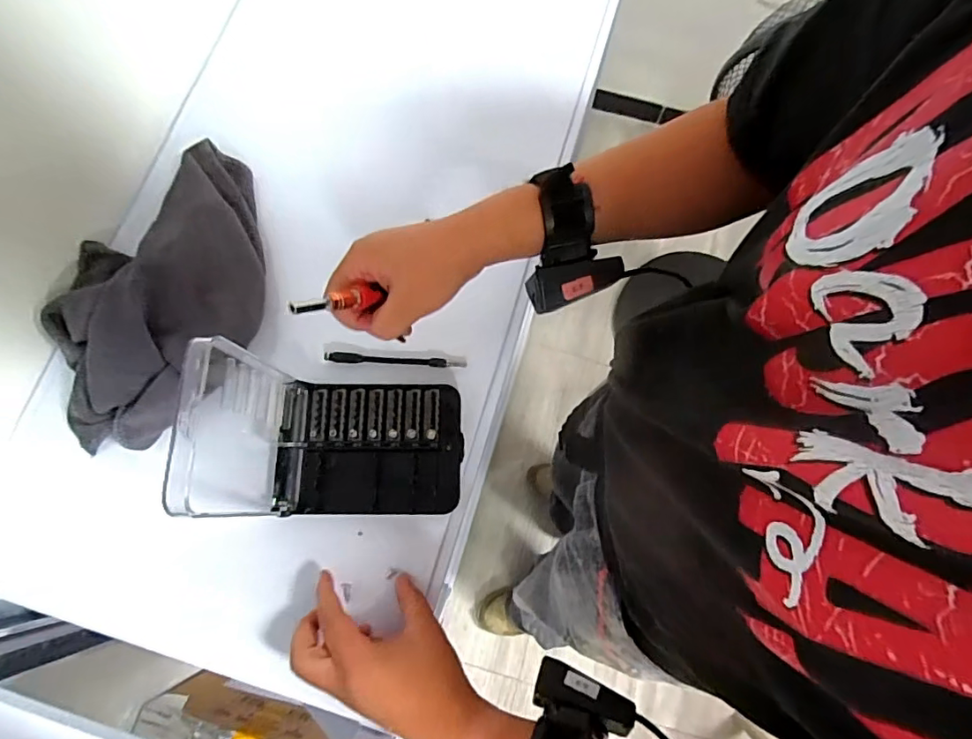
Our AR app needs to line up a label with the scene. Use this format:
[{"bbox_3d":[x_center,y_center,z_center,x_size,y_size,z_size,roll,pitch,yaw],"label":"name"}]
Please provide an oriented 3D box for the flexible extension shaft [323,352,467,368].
[{"bbox_3d":[-0.082,-0.009,0.485,0.125,0.008,0.010,2,75,0],"label":"flexible extension shaft"}]

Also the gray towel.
[{"bbox_3d":[-0.286,-0.077,0.470,0.173,0.055,0.285,1,75,0],"label":"gray towel"}]

